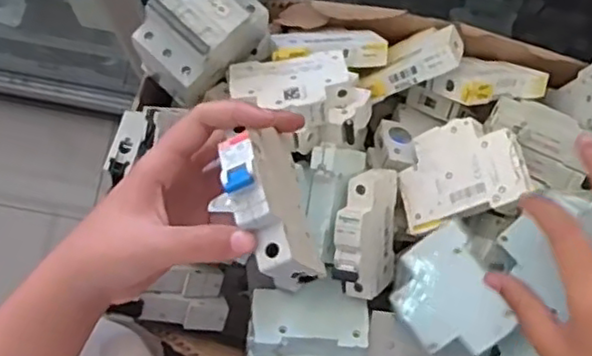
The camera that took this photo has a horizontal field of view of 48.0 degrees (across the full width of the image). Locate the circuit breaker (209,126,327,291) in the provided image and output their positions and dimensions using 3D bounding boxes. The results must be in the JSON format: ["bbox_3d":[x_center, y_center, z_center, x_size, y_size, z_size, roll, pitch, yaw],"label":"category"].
[{"bbox_3d":[-0.012,0.013,0.330,0.018,0.069,0.079,-21,72,24],"label":"circuit breaker"}]

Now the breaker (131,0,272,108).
[{"bbox_3d":[-0.067,-0.102,0.465,0.069,0.079,0.080,42,80,7],"label":"breaker"}]

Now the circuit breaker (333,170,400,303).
[{"bbox_3d":[0.050,0.038,0.443,0.019,0.071,0.082,6,95,34],"label":"circuit breaker"}]

